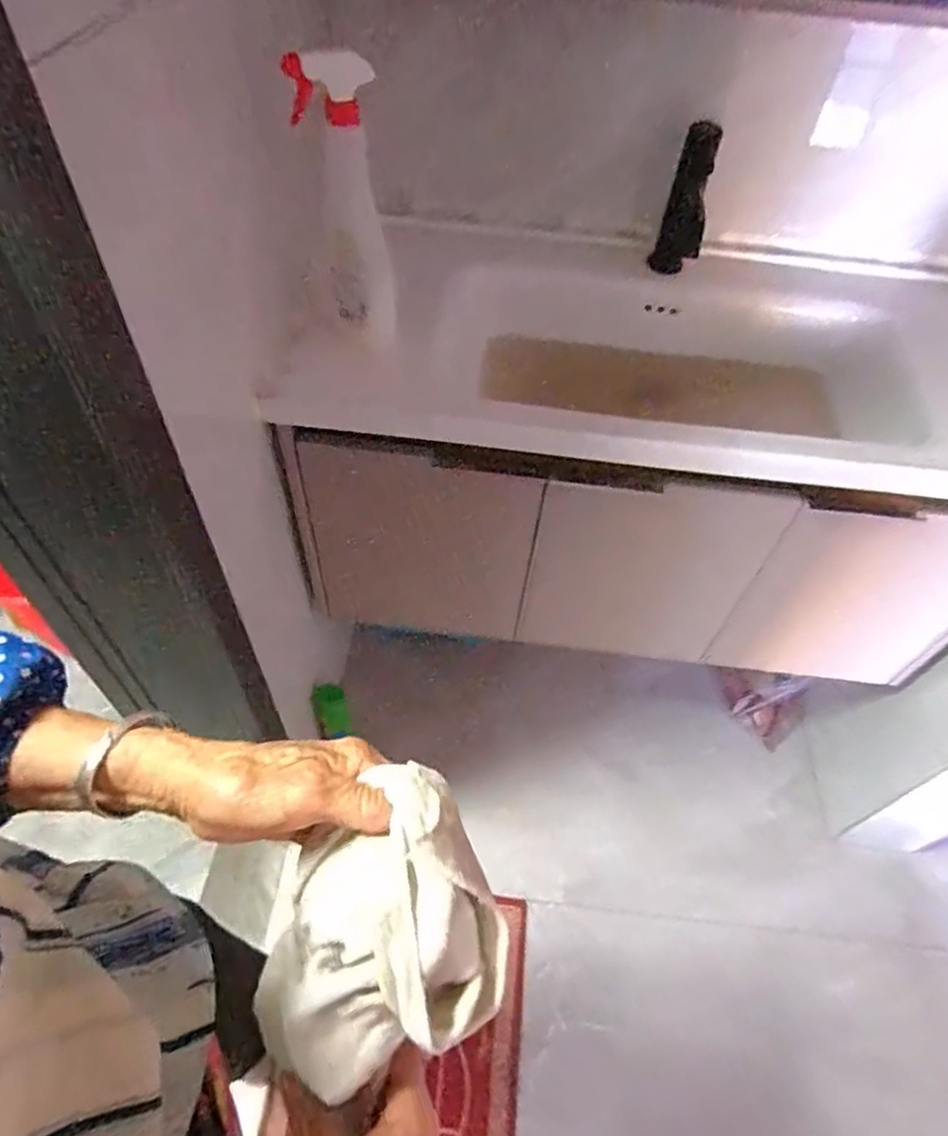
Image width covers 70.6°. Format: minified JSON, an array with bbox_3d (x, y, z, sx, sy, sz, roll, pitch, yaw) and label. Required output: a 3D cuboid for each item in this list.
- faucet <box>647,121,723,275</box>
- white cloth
[{"bbox_3d":[0.294,-0.495,0.915,0.056,0.192,0.052,12,59,3],"label":"faucet"},{"bbox_3d":[-0.051,0.172,0.314,0.119,0.078,0.113,-23,63,-17],"label":"white cloth"}]

